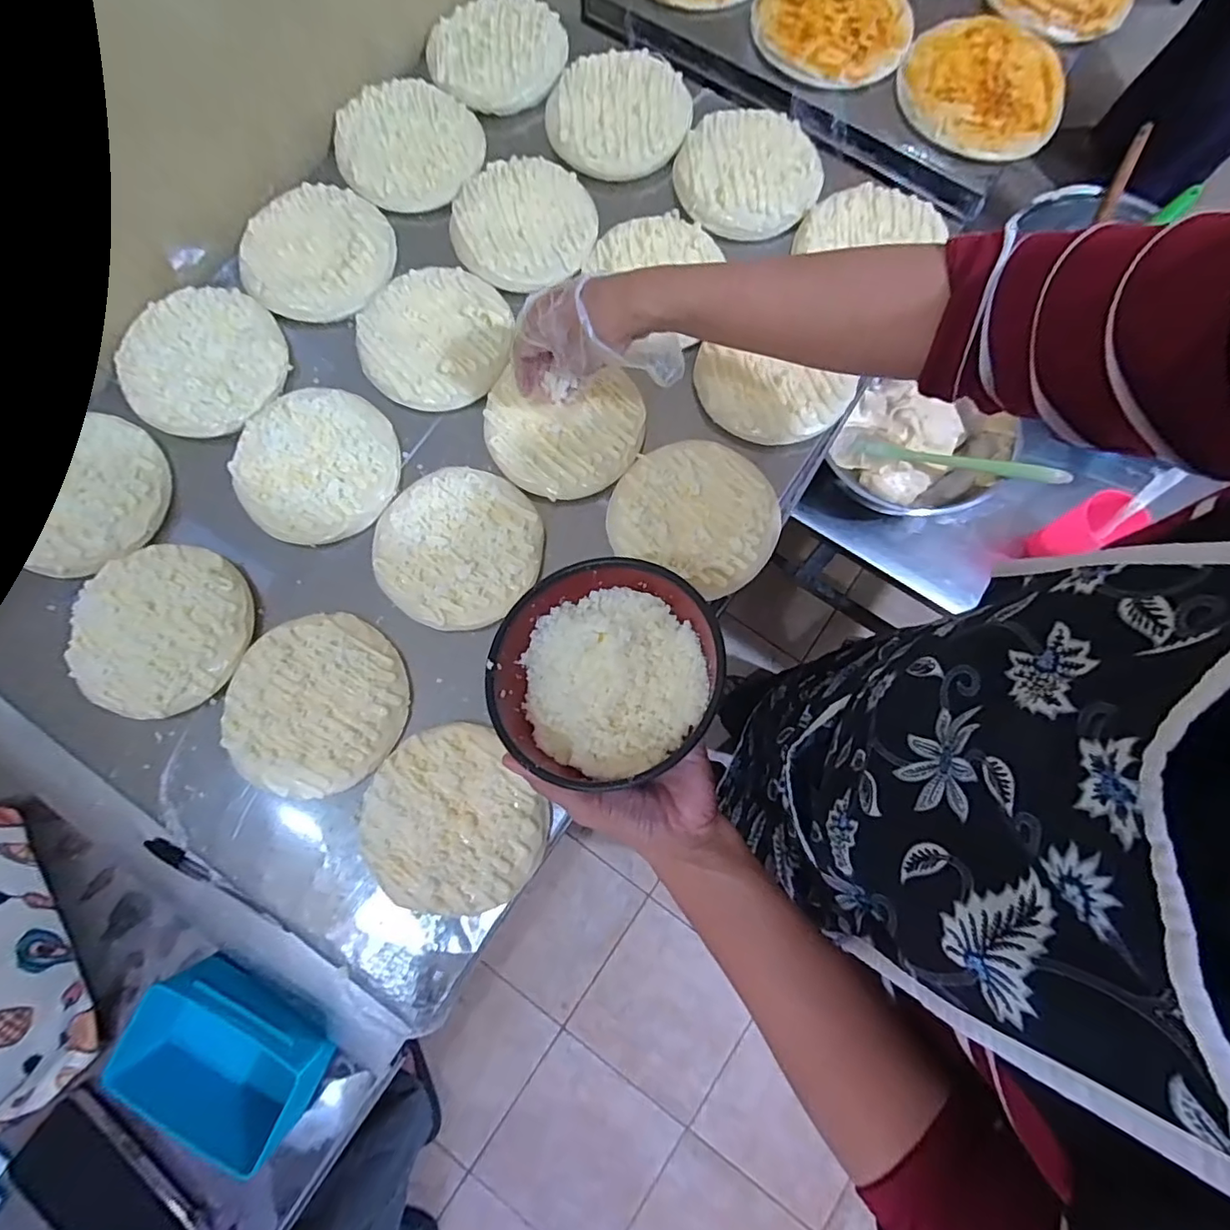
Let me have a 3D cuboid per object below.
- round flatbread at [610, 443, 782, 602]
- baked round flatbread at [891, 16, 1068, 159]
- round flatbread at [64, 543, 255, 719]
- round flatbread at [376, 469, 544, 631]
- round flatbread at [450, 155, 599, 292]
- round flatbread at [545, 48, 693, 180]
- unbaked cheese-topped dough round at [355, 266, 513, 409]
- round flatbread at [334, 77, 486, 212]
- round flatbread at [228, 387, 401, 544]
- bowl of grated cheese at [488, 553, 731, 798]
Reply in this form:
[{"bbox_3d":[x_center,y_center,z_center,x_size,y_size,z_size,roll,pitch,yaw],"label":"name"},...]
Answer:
[{"bbox_3d":[0.072,-0.093,0.490,0.142,0.010,0.123,26,80,7],"label":"round flatbread"},{"bbox_3d":[0.454,-0.653,0.684,0.194,0.015,0.192,0,78,1],"label":"baked round flatbread"},{"bbox_3d":[-0.388,0.010,0.476,0.143,0.012,0.144,0,78,1],"label":"round flatbread"},{"bbox_3d":[-0.139,-0.061,0.497,0.141,0.012,0.142,0,78,1],"label":"round flatbread"},{"bbox_3d":[-0.091,-0.394,0.562,0.139,0.019,0.133,2,78,2],"label":"round flatbread"},{"bbox_3d":[0.003,-0.526,0.586,0.146,0.019,0.140,3,78,2],"label":"round flatbread"},{"bbox_3d":[-0.174,-0.271,0.543,0.143,0.015,0.141,0,78,1],"label":"unbaked cheese-topped dough round"},{"bbox_3d":[-0.213,-0.491,0.582,0.146,0.022,0.137,0,78,1],"label":"round flatbread"},{"bbox_3d":[-0.273,-0.138,0.509,0.134,0.020,0.146,39,82,9],"label":"round flatbread"},{"bbox_3d":[-0.007,0.033,0.351,0.138,0.055,0.132,1,78,2],"label":"bowl of grated cheese"}]

